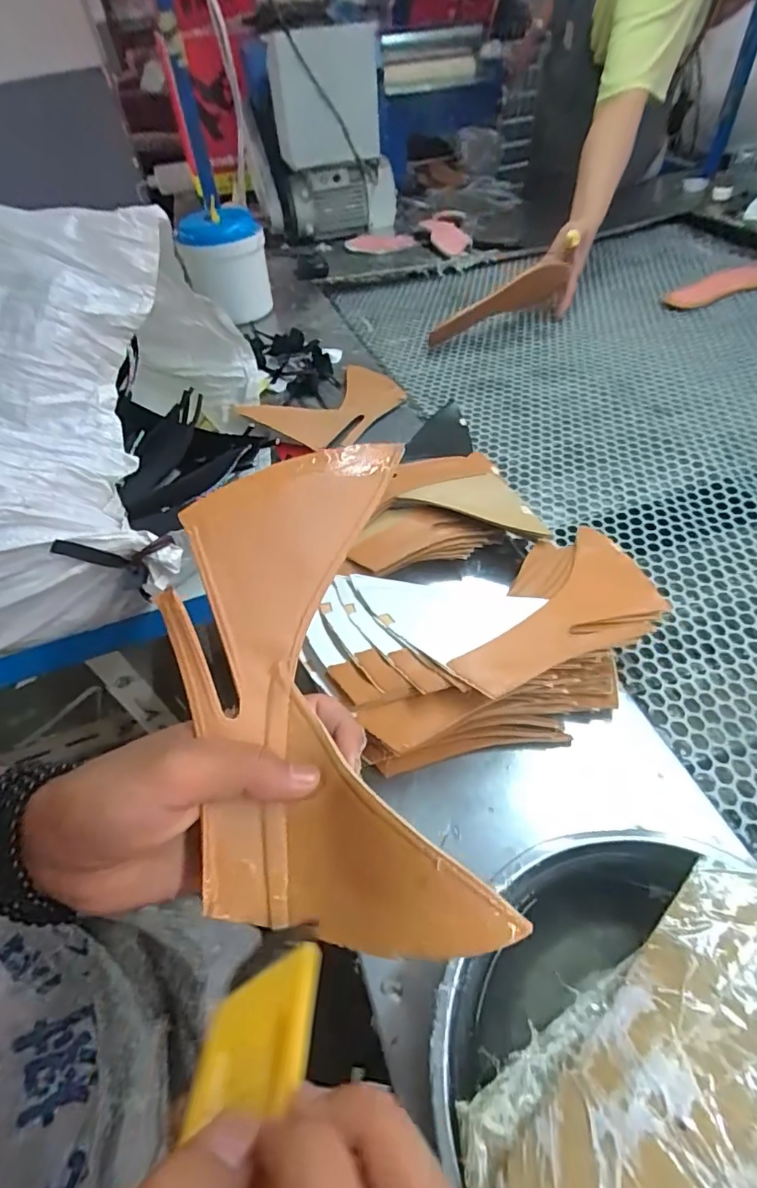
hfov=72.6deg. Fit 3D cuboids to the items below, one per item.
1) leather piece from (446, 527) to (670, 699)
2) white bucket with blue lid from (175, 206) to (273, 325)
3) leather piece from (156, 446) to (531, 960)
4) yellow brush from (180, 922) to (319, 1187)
[{"bbox_3d":[0.147,0.014,0.378,0.090,0.031,0.210,31,60,27],"label":"leather piece"},{"bbox_3d":[-0.244,-0.524,0.833,0.128,0.140,0.109,-19,52,-11],"label":"white bucket with blue lid"},{"bbox_3d":[-0.029,0.038,0.235,0.115,0.036,0.227,-11,73,-4],"label":"leather piece"},{"bbox_3d":[-0.040,0.154,0.138,0.034,0.006,0.135,-4,18,3],"label":"yellow brush"}]

